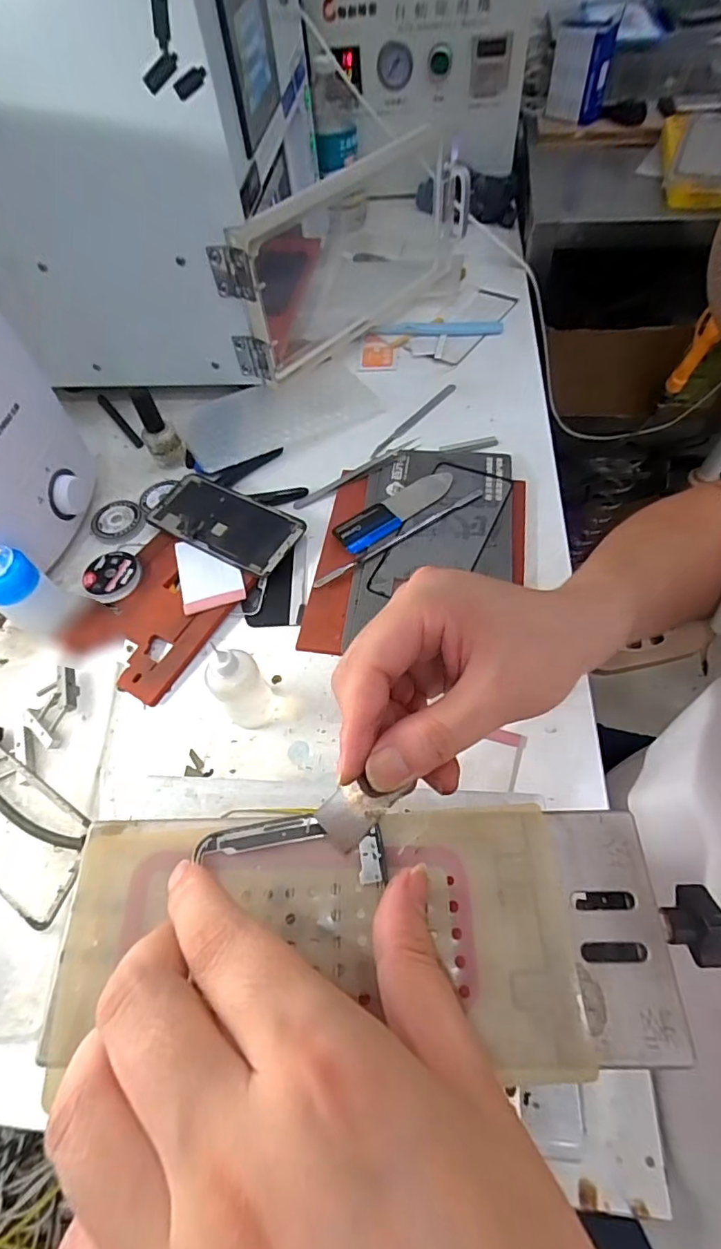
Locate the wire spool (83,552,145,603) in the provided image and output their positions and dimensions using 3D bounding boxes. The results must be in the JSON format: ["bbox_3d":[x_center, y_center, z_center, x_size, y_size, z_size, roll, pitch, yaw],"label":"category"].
[{"bbox_3d":[-0.211,-0.042,0.451,0.047,0.010,0.046,-2,58,4],"label":"wire spool"}]

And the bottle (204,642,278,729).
[{"bbox_3d":[-0.080,0.043,0.356,0.033,0.081,0.029,-34,61,-15],"label":"bottle"}]

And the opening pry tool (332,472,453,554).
[{"bbox_3d":[0.032,-0.101,0.469,0.118,0.008,0.035,-34,61,-15],"label":"opening pry tool"}]

